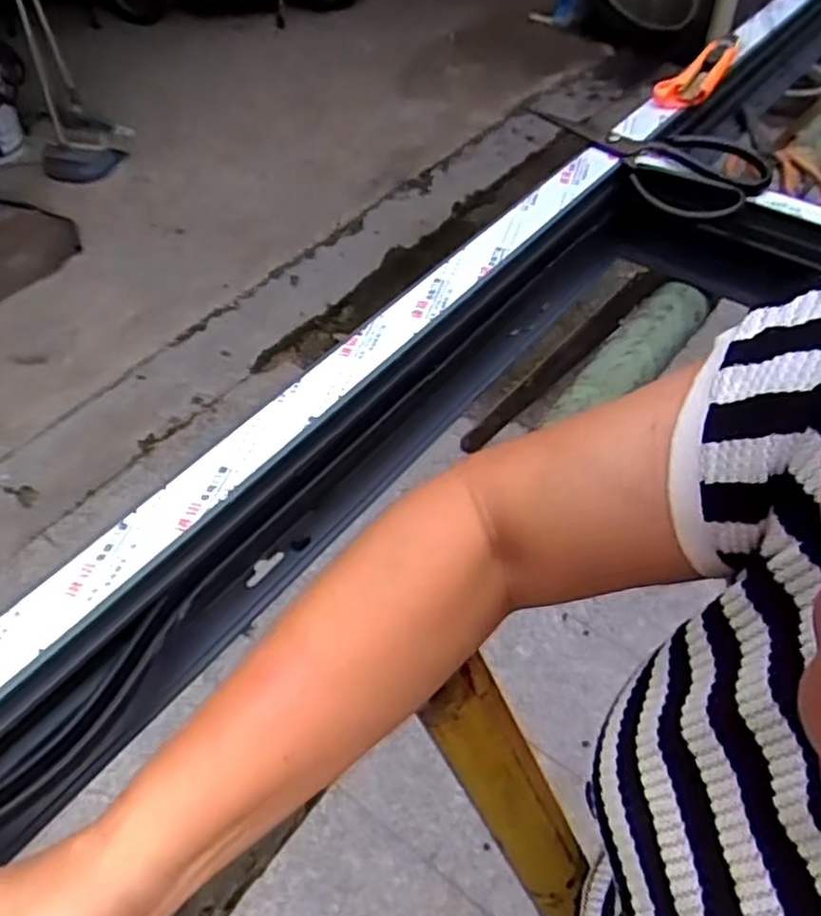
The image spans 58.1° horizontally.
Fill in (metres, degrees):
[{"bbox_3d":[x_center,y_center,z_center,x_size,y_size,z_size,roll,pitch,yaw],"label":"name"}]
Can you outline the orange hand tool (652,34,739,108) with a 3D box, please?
[{"bbox_3d":[0.297,-0.395,0.752,0.044,0.015,0.180,28,54,20],"label":"orange hand tool"}]

